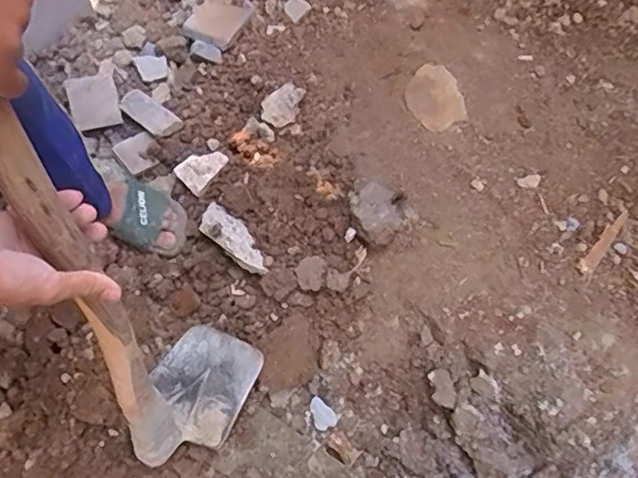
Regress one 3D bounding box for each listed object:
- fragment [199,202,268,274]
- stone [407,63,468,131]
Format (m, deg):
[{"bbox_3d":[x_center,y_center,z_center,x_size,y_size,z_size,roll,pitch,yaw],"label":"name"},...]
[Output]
[{"bbox_3d":[-0.149,-0.005,1.004,0.158,0.050,0.061,39,72,12],"label":"fragment"},{"bbox_3d":[0.210,-0.261,1.066,0.093,0.011,0.138,-24,65,8],"label":"stone"}]

